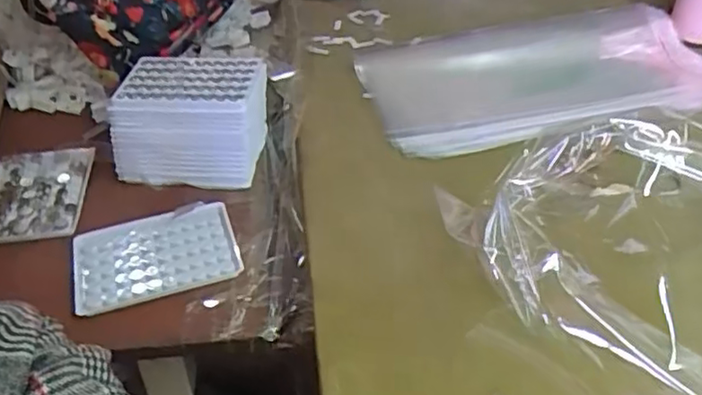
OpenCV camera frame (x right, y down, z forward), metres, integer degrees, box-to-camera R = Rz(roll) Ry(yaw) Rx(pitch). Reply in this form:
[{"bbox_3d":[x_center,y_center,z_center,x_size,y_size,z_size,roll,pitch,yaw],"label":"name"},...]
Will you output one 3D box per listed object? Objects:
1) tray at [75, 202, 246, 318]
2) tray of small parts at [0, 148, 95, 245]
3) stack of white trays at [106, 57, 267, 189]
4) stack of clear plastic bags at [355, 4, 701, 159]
[{"bbox_3d":[-0.162,0.048,0.541,0.130,0.012,0.093,-14,41,-15],"label":"tray"},{"bbox_3d":[-0.293,-0.004,0.602,0.089,0.013,0.118,-5,39,-4],"label":"tray of small parts"},{"bbox_3d":[-0.151,-0.075,0.621,0.136,0.081,0.101,-1,39,2],"label":"stack of white trays"},{"bbox_3d":[0.196,-0.123,0.653,0.356,0.029,0.188,-8,39,-8],"label":"stack of clear plastic bags"}]

